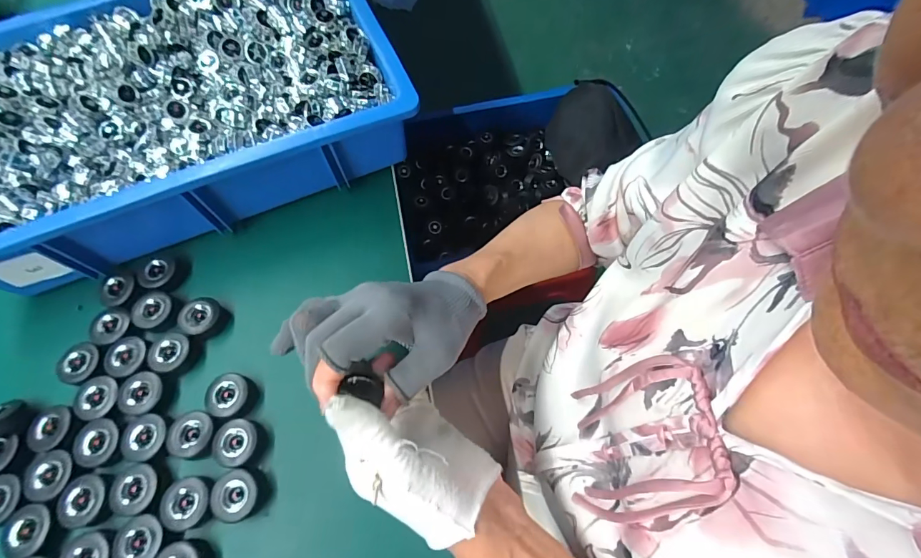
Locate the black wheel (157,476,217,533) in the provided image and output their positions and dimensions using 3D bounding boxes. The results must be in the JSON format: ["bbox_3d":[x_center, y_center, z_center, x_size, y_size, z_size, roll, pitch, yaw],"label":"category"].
[{"bbox_3d":[-0.216,0.178,0.335,0.037,0.018,0.037,0,65,0],"label":"black wheel"}]

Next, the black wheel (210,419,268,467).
[{"bbox_3d":[-0.186,0.137,0.353,0.035,0.023,0.036,0,65,0],"label":"black wheel"}]

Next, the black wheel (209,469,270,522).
[{"bbox_3d":[-0.176,0.172,0.337,0.037,0.023,0.037,0,65,0],"label":"black wheel"}]

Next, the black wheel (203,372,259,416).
[{"bbox_3d":[-0.201,0.102,0.371,0.036,0.021,0.036,11,66,5],"label":"black wheel"}]

